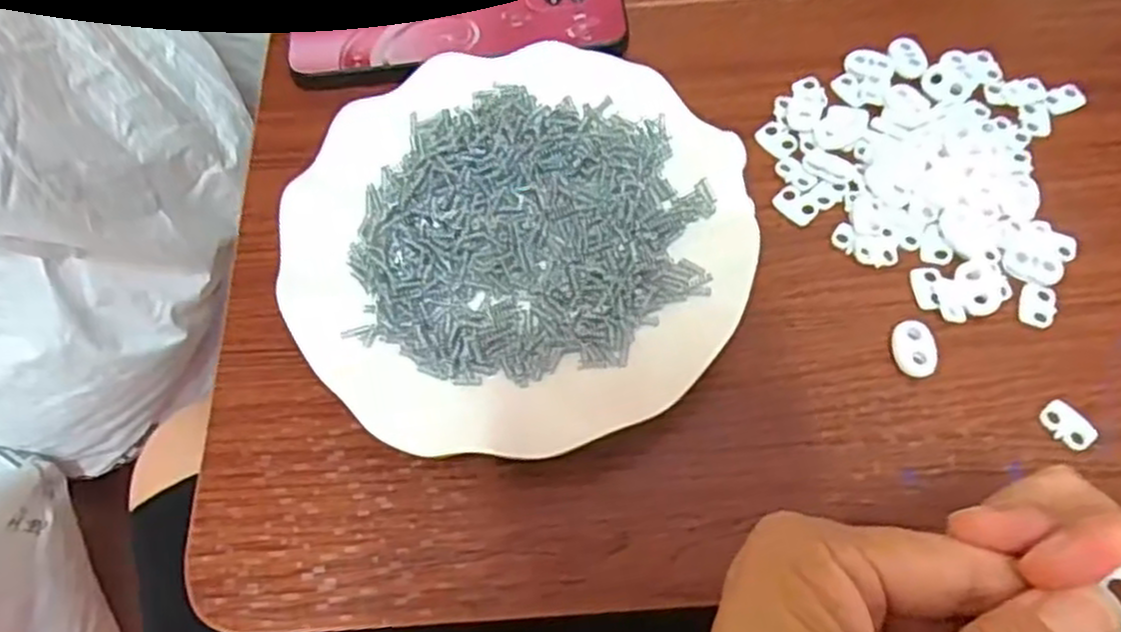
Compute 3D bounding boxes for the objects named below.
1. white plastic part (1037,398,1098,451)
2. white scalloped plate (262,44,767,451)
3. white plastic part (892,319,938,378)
[{"bbox_3d":[0.189,0.040,0.284,0.013,0.004,0.019,-28,67,-10],"label":"white plastic part"},{"bbox_3d":[-0.018,-0.032,0.317,0.181,0.029,0.180,-1,65,2],"label":"white scalloped plate"},{"bbox_3d":[0.138,0.013,0.299,0.014,0.008,0.024,-8,65,-1],"label":"white plastic part"}]

